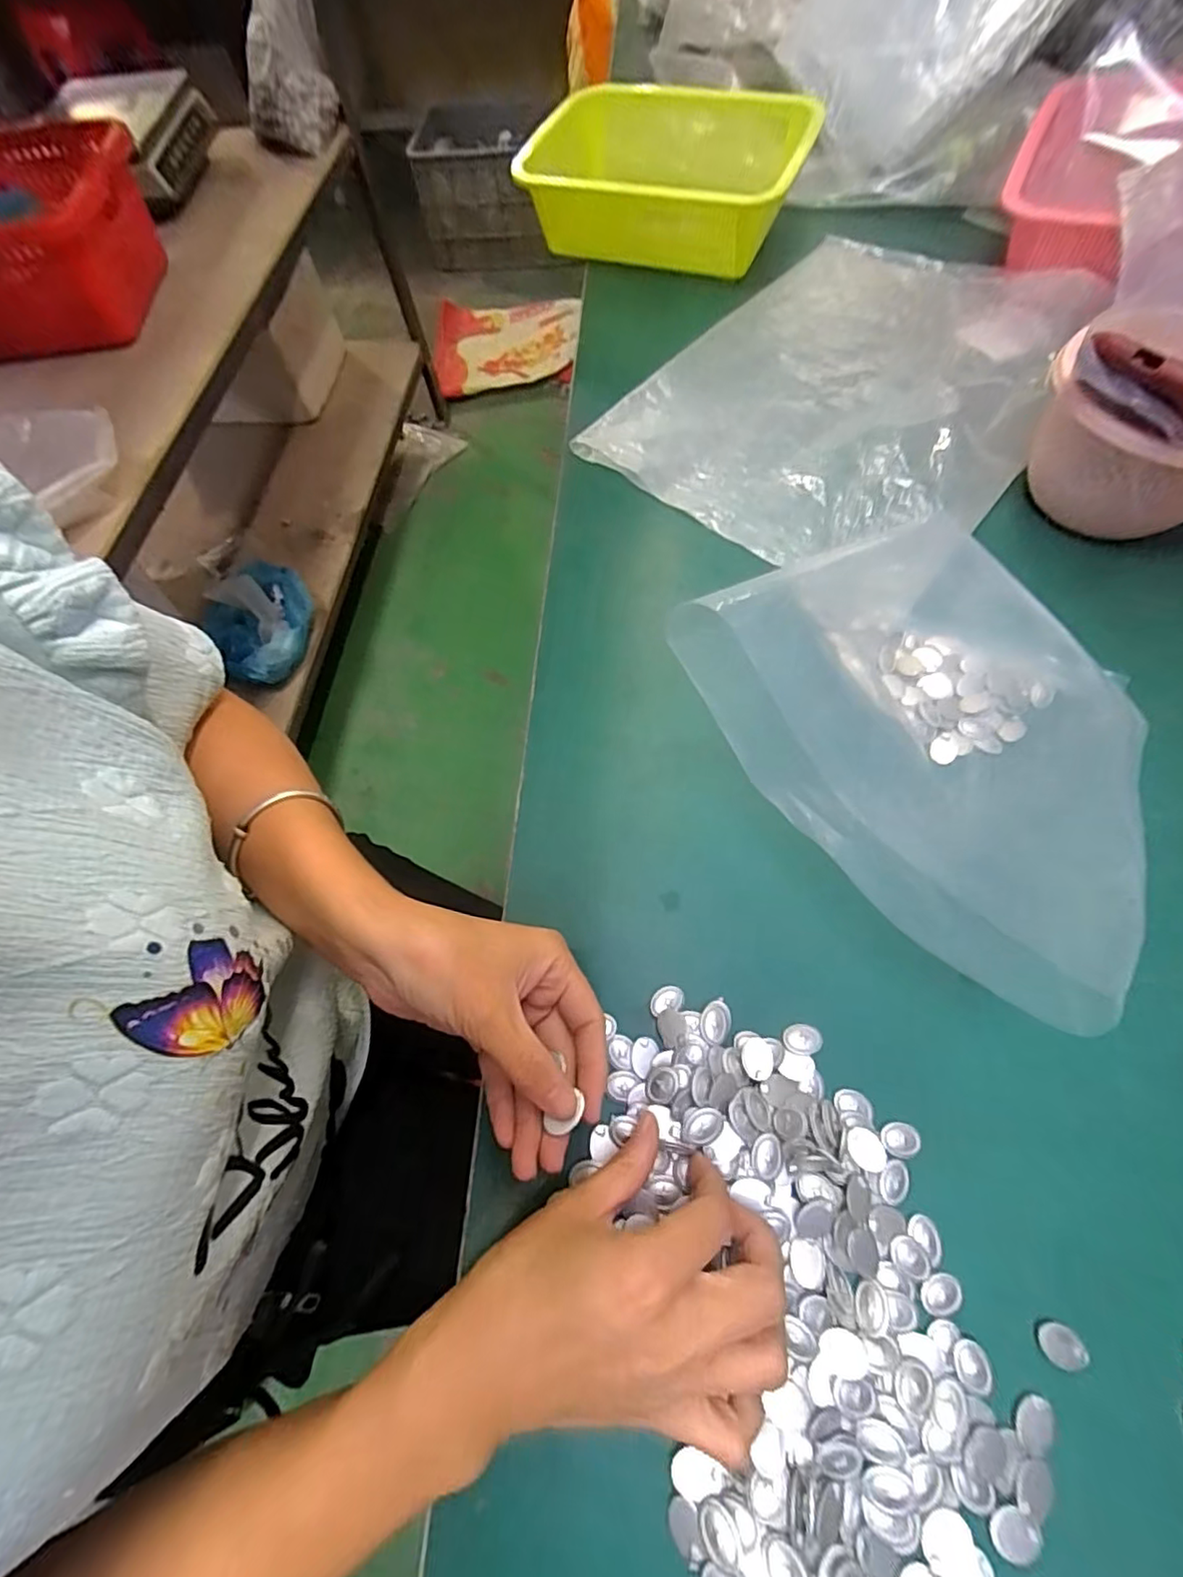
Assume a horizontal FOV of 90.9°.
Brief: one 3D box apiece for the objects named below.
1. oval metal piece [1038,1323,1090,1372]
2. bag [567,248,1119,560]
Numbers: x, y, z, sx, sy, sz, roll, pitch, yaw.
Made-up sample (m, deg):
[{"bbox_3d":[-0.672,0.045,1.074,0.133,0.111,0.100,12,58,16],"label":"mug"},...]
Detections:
[{"bbox_3d":[0.200,0.237,0.246,0.018,0.004,0.015,31,71,15],"label":"oval metal piece"},{"bbox_3d":[0.218,-0.340,0.482,0.293,0.028,0.387,37,74,19],"label":"bag"}]

